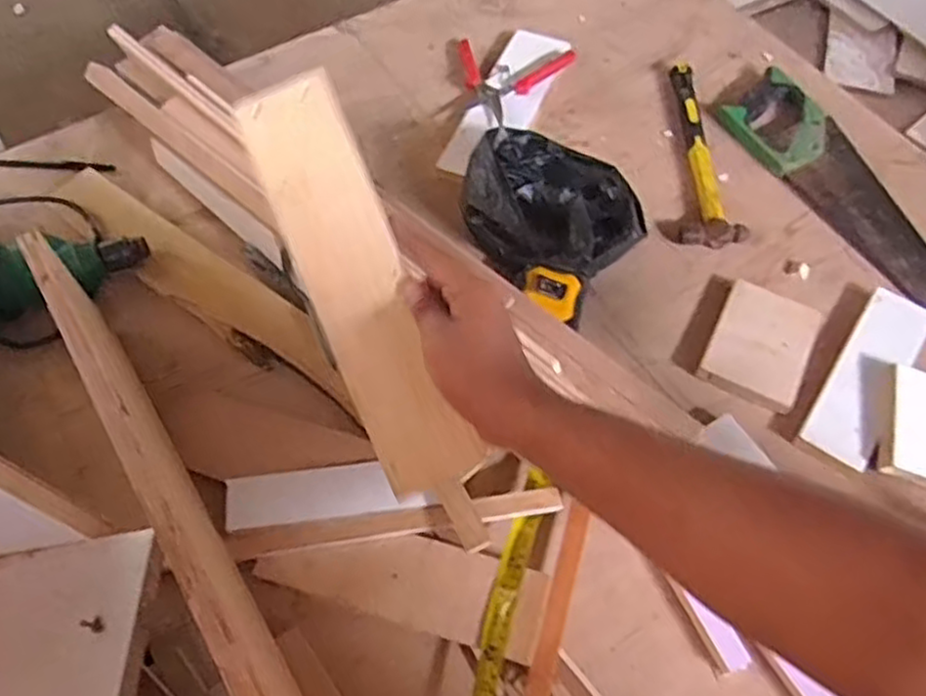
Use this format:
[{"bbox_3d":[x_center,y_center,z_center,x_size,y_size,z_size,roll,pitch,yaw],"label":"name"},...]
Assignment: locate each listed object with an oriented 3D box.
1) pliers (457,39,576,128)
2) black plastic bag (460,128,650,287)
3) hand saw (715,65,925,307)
[{"bbox_3d":[0.041,-0.355,0.947,0.138,0.027,0.166,34,65,17],"label":"pliers"},{"bbox_3d":[0.099,-0.155,0.788,0.190,0.091,0.178,30,64,15],"label":"black plastic bag"},{"bbox_3d":[0.472,-0.170,0.850,0.110,0.027,0.423,-27,65,-16],"label":"hand saw"}]

